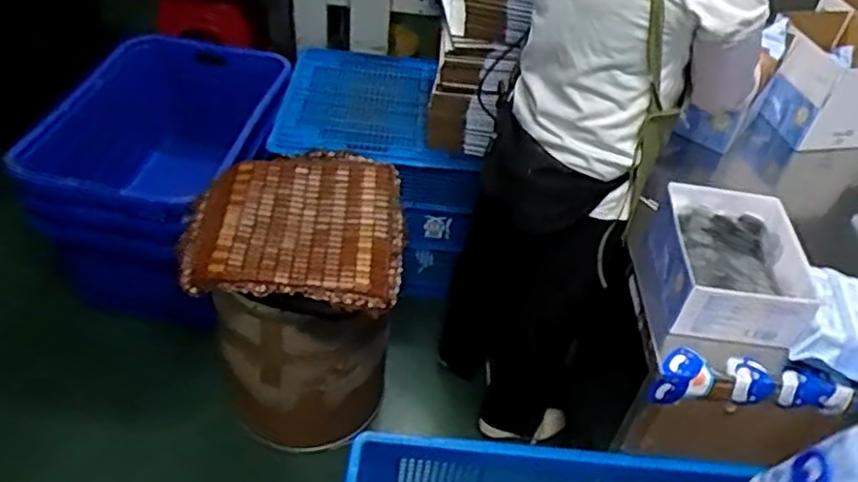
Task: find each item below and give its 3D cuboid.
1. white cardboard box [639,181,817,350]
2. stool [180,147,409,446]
[{"bbox_3d":[0.497,0.026,1.144,0.224,0.112,0.281,7,43,-1],"label":"white cardboard box"},{"bbox_3d":[-0.289,0.146,1.603,0.407,0.677,0.444,4,44,-4],"label":"stool"}]

